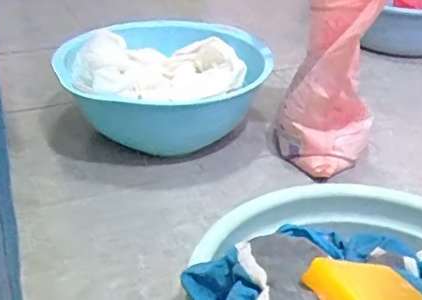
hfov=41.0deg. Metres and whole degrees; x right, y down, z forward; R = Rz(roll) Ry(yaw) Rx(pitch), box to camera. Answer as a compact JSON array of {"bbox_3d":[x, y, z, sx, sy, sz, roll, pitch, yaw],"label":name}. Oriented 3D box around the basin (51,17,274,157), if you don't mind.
[{"bbox_3d":[-0.081,-0.115,0.977,0.312,0.126,0.338,3,30,-1],"label":"basin"}]

